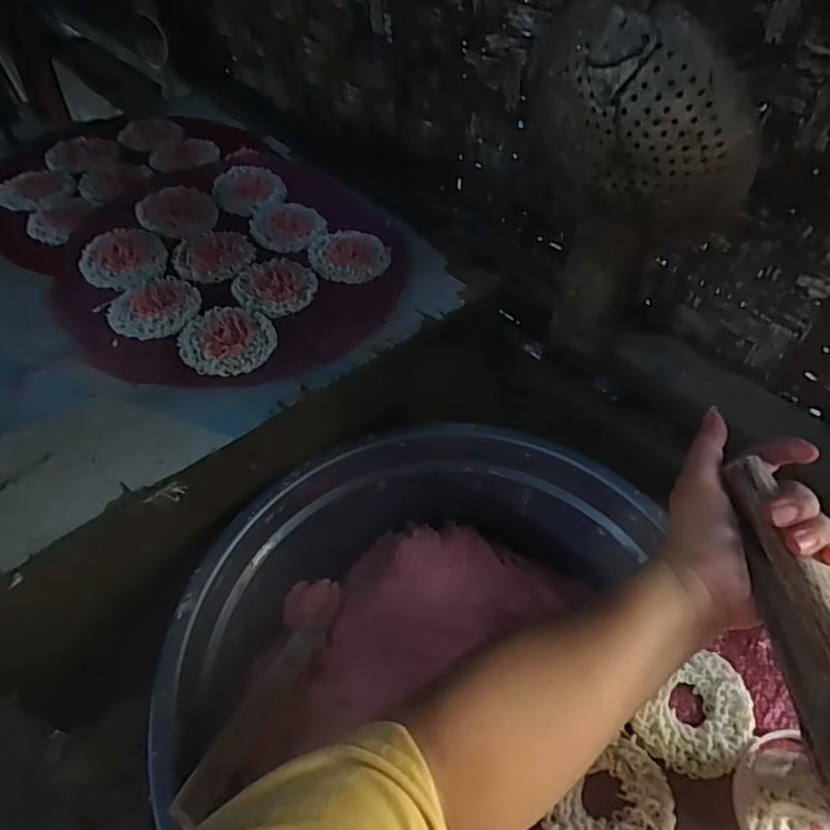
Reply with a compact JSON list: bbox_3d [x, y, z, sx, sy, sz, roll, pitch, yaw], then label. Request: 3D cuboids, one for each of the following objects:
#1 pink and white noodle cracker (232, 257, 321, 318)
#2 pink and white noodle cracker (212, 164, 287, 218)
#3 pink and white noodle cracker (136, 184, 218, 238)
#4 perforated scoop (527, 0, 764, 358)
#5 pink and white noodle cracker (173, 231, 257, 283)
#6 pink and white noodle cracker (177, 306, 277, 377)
[{"bbox_3d":[-0.133,-0.123,0.558,0.074,0.006,0.076,1,50,-1],"label":"pink and white noodle cracker"},{"bbox_3d":[-0.190,-0.257,0.660,0.080,0.008,0.081,35,57,25],"label":"pink and white noodle cracker"},{"bbox_3d":[-0.251,-0.216,0.619,0.077,0.010,0.086,-11,51,-11],"label":"pink and white noodle cracker"},{"bbox_3d":[0.162,-0.172,0.477,0.174,0.275,0.089,27,54,19],"label":"perforated scoop"},{"bbox_3d":[-0.198,-0.158,0.583,0.078,0.008,0.066,-28,56,-24],"label":"pink and white noodle cracker"},{"bbox_3d":[-0.163,-0.067,0.509,0.079,0.007,0.079,1,50,-1],"label":"pink and white noodle cracker"}]

